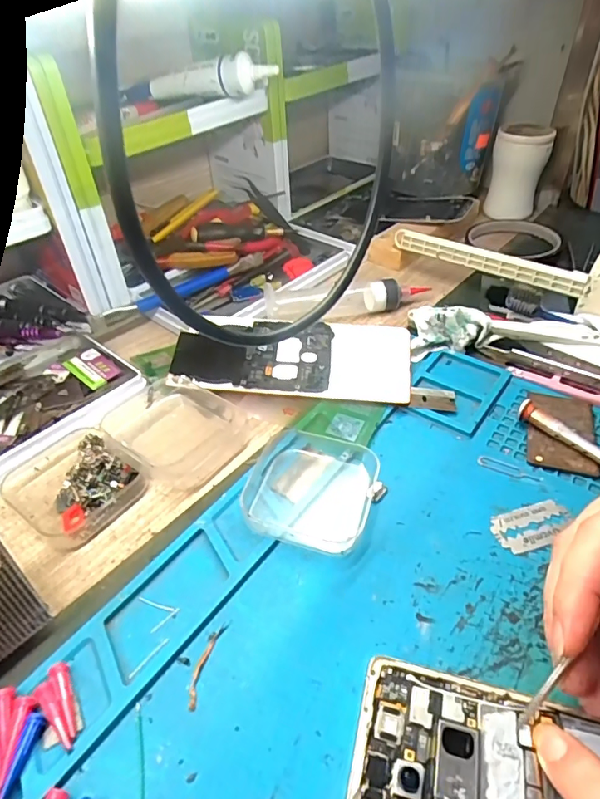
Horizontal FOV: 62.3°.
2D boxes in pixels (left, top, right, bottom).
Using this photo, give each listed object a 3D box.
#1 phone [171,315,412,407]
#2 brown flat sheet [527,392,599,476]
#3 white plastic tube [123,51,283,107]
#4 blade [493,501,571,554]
[{"bbox_3d":[-0.005,-0.030,0.341,0.160,0.014,0.071,5,43,7],"label":"phone"},{"bbox_3d":[0.153,0.017,0.290,0.036,0.008,0.059,14,44,16],"label":"brown flat sheet"},{"bbox_3d":[-0.087,-0.259,0.401,0.136,0.032,0.021,3,43,5],"label":"white plastic tube"},{"bbox_3d":[0.116,0.063,0.247,0.040,0.004,0.023,-13,44,-12],"label":"blade"}]

